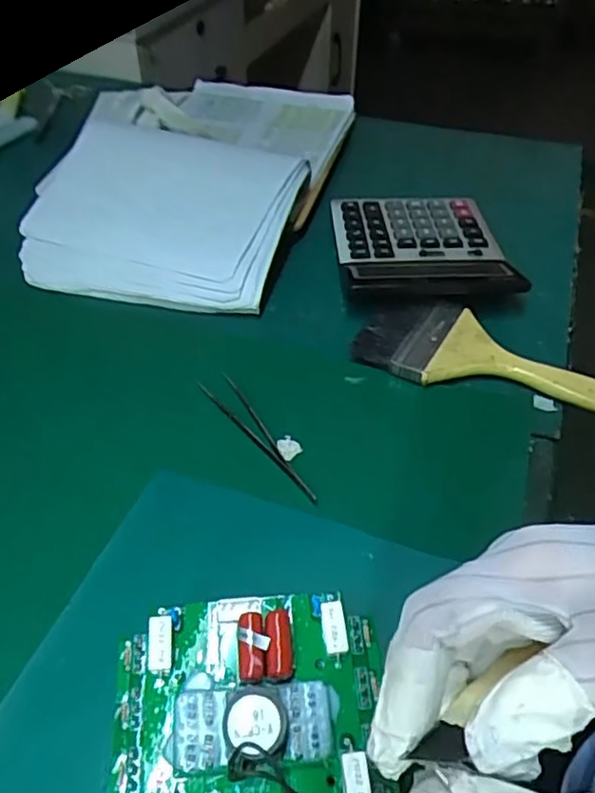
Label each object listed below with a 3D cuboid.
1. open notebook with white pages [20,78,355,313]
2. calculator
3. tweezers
[{"bbox_3d":[-0.107,-0.248,0.648,0.266,0.063,0.417,11,46,10],"label":"open notebook with white pages"},{"bbox_3d":[0.108,-0.138,0.558,0.141,0.023,0.169,-1,45,-2],"label":"calculator"},{"bbox_3d":[-0.029,0.026,0.422,0.020,0.004,0.129,-23,50,-21],"label":"tweezers"}]

